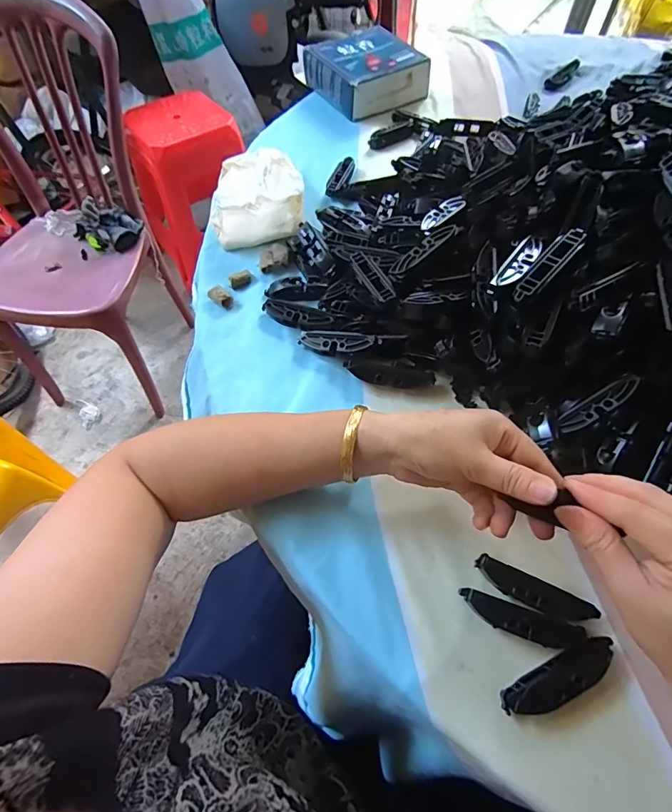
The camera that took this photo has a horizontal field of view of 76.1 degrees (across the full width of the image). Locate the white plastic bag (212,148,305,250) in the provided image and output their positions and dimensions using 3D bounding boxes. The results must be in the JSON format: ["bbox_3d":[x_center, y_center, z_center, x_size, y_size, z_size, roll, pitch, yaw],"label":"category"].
[{"bbox_3d":[-0.092,-0.254,0.500,0.107,0.042,0.153,-5,60,-1],"label":"white plastic bag"}]

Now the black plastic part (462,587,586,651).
[{"bbox_3d":[0.123,0.143,0.283,0.080,0.014,0.019,15,62,10],"label":"black plastic part"}]

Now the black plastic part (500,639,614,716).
[{"bbox_3d":[0.141,0.171,0.269,0.080,0.014,0.020,-24,62,-12],"label":"black plastic part"}]

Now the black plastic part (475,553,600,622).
[{"bbox_3d":[0.135,0.126,0.291,0.079,0.010,0.019,23,63,14],"label":"black plastic part"}]

